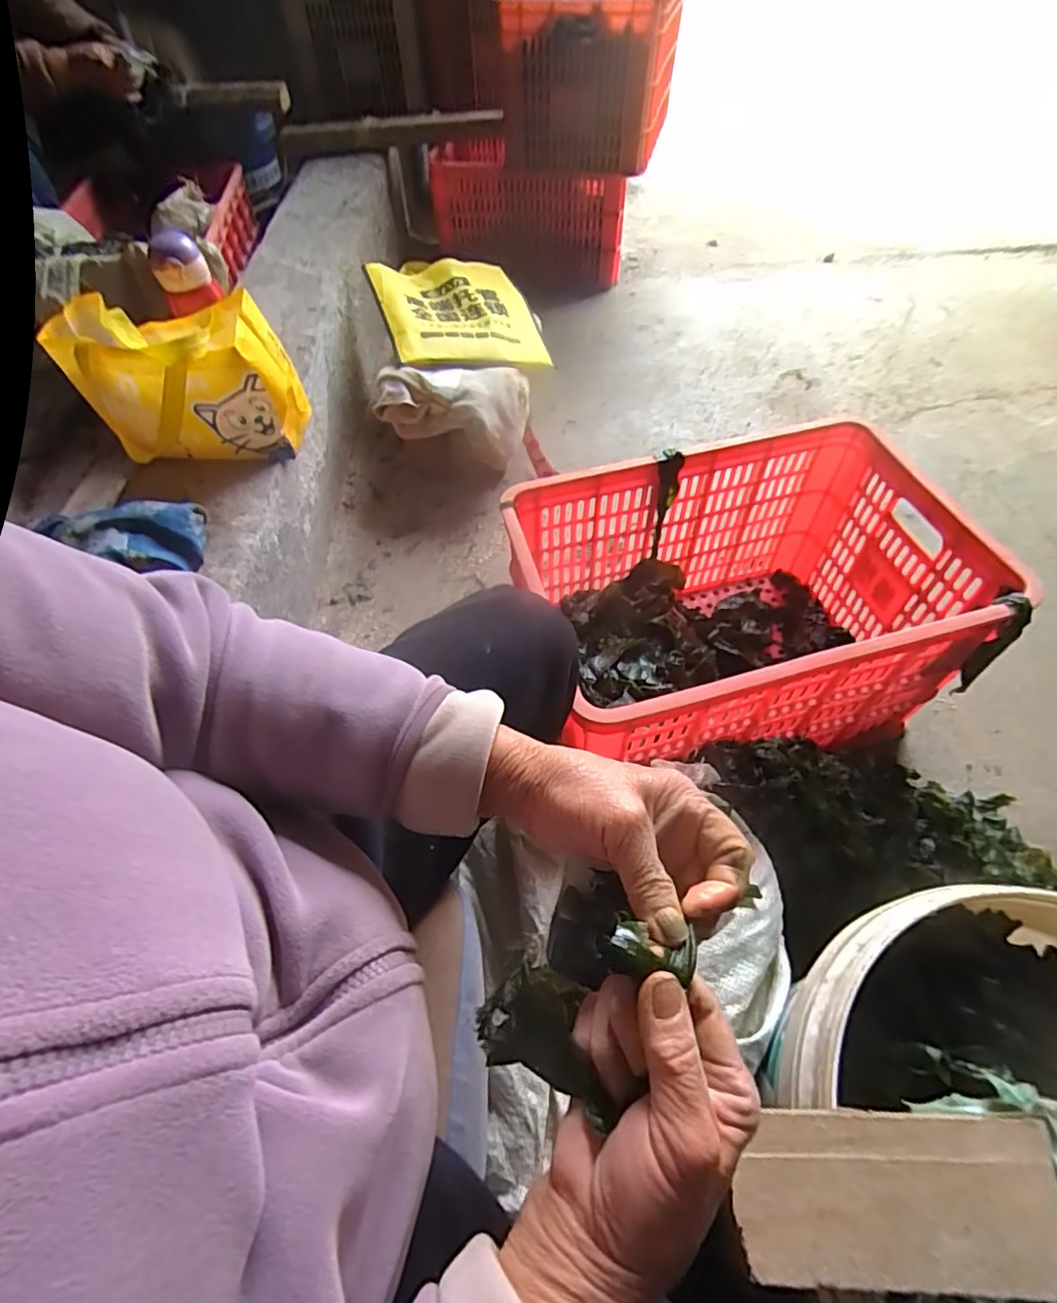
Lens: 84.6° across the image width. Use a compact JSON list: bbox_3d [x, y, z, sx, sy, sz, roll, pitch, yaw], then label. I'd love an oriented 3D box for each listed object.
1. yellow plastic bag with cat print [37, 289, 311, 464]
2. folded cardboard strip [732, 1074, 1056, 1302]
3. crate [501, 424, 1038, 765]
[{"bbox_3d":[-0.458,-0.342,0.785,0.256,0.230,0.161,-5,61,2],"label":"yellow plastic bag with cat print"},{"bbox_3d":[0.280,0.245,0.261,0.362,0.015,0.068,-1,57,3],"label":"folded cardboard strip"},{"bbox_3d":[0.259,-0.045,0.773,0.500,0.284,0.342,-15,56,-8],"label":"crate"}]

